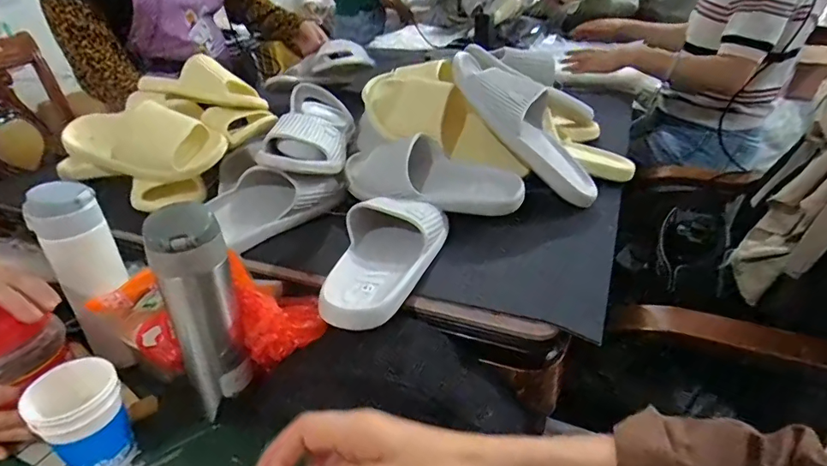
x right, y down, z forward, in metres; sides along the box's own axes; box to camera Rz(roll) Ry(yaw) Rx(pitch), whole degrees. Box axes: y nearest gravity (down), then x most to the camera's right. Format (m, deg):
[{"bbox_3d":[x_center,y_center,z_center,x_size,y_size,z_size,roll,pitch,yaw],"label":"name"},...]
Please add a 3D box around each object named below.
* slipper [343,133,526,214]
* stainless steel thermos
[{"bbox_3d":[0.018,-0.075,0.655,0.256,0.073,0.107,13,33,24],"label":"slipper"},{"bbox_3d":[-0.201,0.074,0.472,0.066,0.194,0.054,-18,34,-25],"label":"stainless steel thermos"}]

